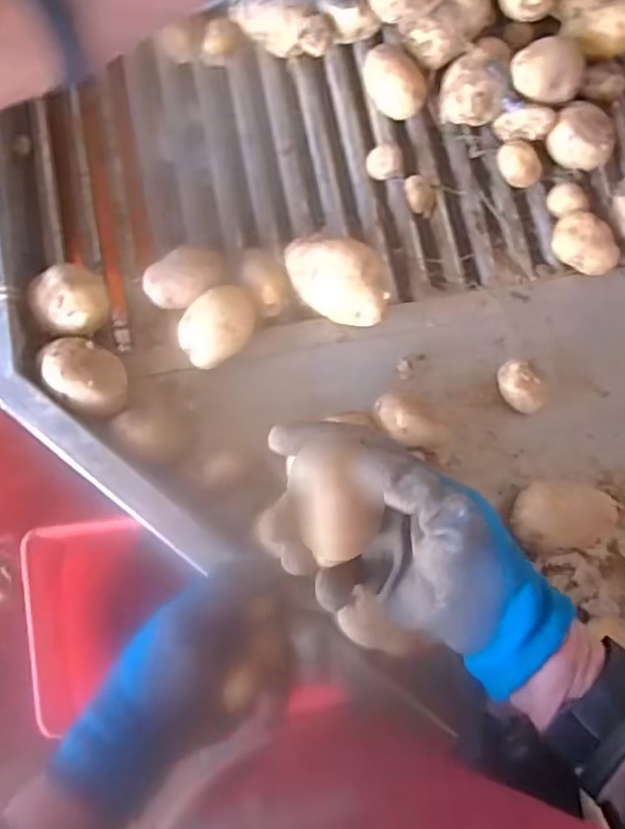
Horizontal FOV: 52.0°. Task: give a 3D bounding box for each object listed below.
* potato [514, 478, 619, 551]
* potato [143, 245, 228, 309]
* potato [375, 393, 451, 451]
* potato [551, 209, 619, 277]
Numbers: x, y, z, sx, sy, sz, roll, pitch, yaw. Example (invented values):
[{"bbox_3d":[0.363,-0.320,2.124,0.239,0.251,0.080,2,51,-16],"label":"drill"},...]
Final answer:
[{"bbox_3d":[0.195,0.080,0.507,0.069,0.050,0.052,-3,75,-1],"label":"potato"},{"bbox_3d":[-0.105,-0.112,0.538,0.066,0.044,0.047,-26,77,-7],"label":"potato"},{"bbox_3d":[0.080,0.010,0.515,0.071,0.028,0.031,30,80,-8],"label":"potato"},{"bbox_3d":[0.232,-0.144,0.551,0.035,0.041,0.060,-41,79,-10],"label":"potato"}]

